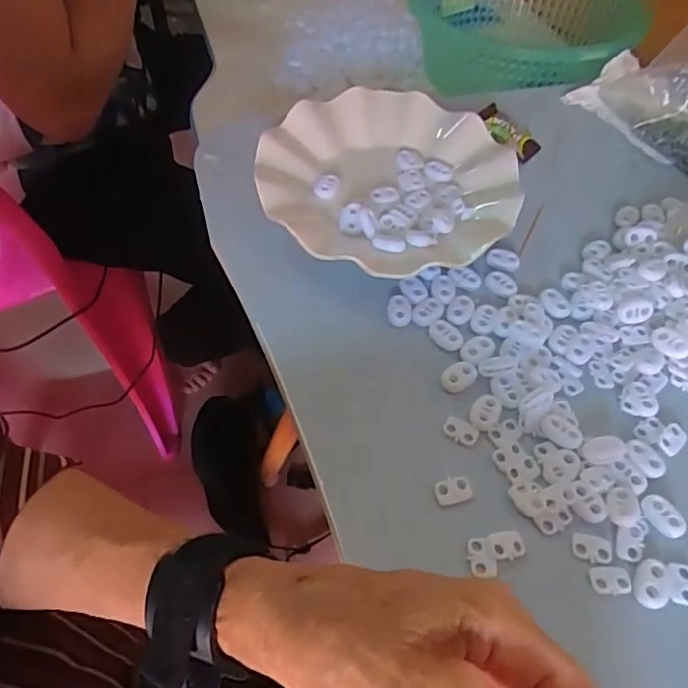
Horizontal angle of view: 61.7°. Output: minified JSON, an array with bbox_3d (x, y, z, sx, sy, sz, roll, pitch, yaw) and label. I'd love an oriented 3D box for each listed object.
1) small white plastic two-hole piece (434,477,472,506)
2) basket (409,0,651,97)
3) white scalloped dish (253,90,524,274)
[{"bbox_3d":[0.054,0.073,0.288,0.018,0.006,0.011,-14,54,-12],"label":"small white plastic two-hole piece"},{"bbox_3d":[0.175,-0.323,0.590,0.229,0.077,0.203,29,57,19],"label":"basket"},{"bbox_3d":[0.032,-0.115,0.399,0.174,0.032,0.168,1,53,-1],"label":"white scalloped dish"}]

